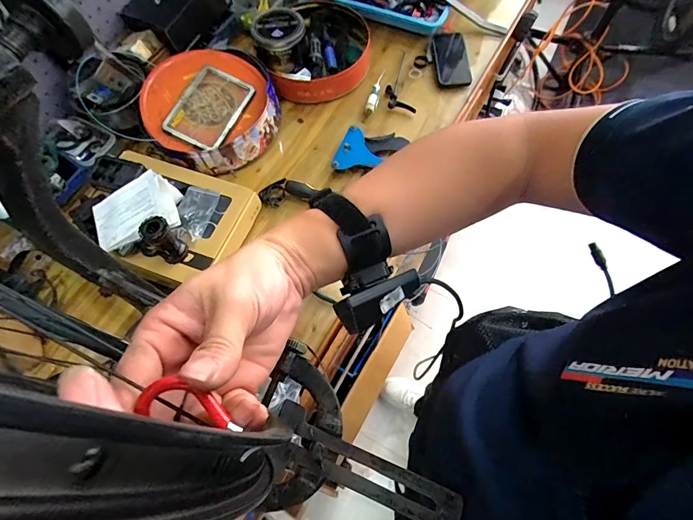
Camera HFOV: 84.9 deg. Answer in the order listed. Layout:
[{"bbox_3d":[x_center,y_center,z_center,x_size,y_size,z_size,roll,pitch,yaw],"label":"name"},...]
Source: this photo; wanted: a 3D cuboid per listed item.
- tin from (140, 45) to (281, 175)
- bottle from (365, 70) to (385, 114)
[{"bbox_3d":[-0.290,-0.336,0.830,0.262,0.112,0.275,-1,66,3],"label":"tin"},{"bbox_3d":[0.070,-0.389,0.886,0.024,0.025,0.123,13,67,9],"label":"bottle"}]

